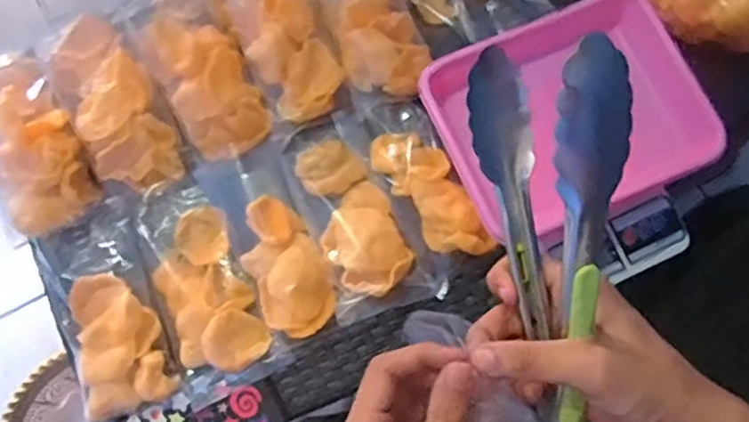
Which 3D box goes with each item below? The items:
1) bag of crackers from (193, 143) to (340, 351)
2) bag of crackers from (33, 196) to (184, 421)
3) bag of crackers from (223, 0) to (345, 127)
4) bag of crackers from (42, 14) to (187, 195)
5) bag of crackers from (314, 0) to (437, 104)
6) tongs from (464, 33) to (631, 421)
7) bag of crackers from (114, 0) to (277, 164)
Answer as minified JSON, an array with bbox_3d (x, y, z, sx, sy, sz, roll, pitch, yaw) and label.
[{"bbox_3d":[-0.094,0.029,0.640,0.076,0.036,0.187,-25,76,-5],"label":"bag of crackers"},{"bbox_3d":[-0.239,0.085,0.621,0.083,0.035,0.186,-21,76,-4],"label":"bag of crackers"},{"bbox_3d":[-0.095,-0.182,0.668,0.079,0.049,0.193,-27,77,-6],"label":"bag of crackers"},{"bbox_3d":[-0.247,-0.103,0.663,0.085,0.054,0.186,-27,77,-6],"label":"bag of crackers"},{"bbox_3d":[-0.019,-0.201,0.682,0.082,0.052,0.204,-29,77,-6],"label":"bag of crackers"},{"bbox_3d":[0.098,0.009,0.385,0.040,0.109,0.195,-13,104,-22],"label":"tongs"},{"bbox_3d":[-0.168,-0.141,0.668,0.094,0.041,0.198,-28,77,-6],"label":"bag of crackers"}]

